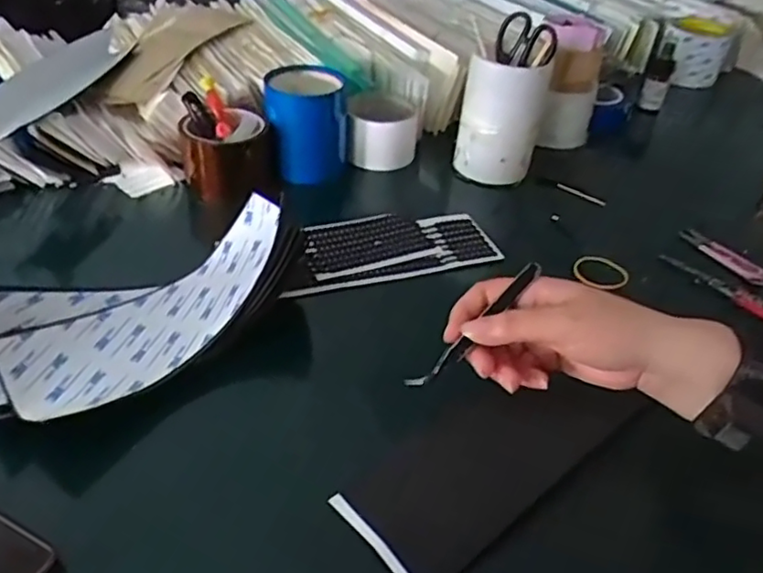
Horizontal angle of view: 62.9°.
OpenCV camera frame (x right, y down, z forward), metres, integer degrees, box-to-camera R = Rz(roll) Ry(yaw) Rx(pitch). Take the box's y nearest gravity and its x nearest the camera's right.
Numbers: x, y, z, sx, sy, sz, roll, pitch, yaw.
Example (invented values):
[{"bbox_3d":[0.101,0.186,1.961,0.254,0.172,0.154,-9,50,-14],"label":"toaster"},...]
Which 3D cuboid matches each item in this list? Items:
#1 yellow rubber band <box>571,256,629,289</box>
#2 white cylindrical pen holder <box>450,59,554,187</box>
[{"bbox_3d":[0.211,-0.013,0.602,0.048,0.008,0.045,1,45,-1],"label":"yellow rubber band"},{"bbox_3d":[0.138,-0.194,0.718,0.088,0.137,0.080,2,39,-2],"label":"white cylindrical pen holder"}]

